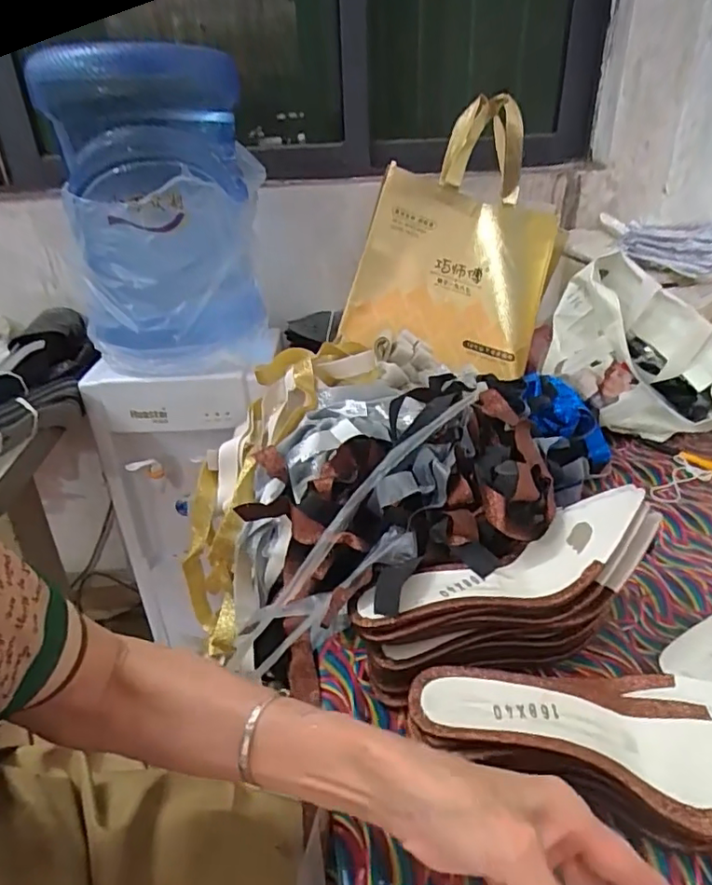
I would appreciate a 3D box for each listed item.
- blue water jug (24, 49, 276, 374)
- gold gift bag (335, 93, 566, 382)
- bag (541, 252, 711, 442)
[{"bbox_3d":[-0.271,-0.325,0.800,0.252,0.364,0.246,-8,30,-10],"label":"blue water jug"},{"bbox_3d":[0.168,-0.341,0.919,0.309,0.406,0.087,14,0,13],"label":"gold gift bag"},{"bbox_3d":[0.395,-0.124,0.788,0.238,0.206,0.165,14,33,25],"label":"bag"}]

